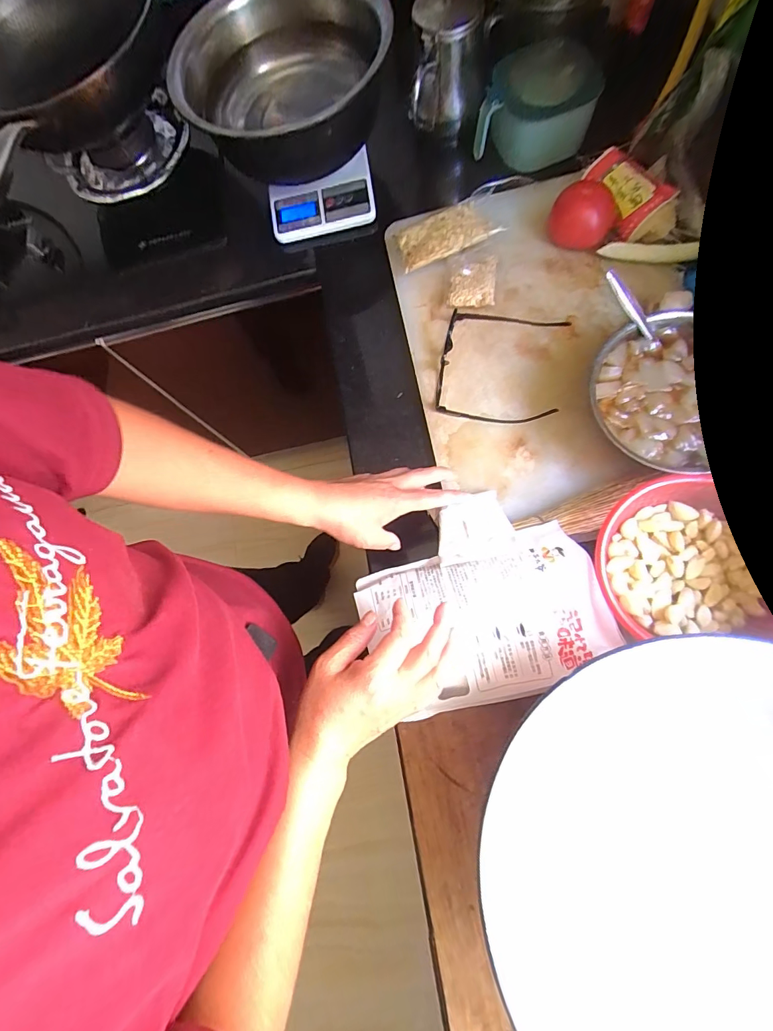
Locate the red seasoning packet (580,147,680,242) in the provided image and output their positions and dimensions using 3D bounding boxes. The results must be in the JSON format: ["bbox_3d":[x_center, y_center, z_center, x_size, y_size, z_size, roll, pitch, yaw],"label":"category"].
[{"bbox_3d":[0.290,-0.403,0.530,0.079,0.016,0.101,-39,77,11],"label":"red seasoning packet"}]

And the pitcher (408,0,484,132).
[{"bbox_3d":[0.077,-0.591,0.562,0.090,0.114,0.111,7,77,2],"label":"pitcher"}]

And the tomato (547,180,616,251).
[{"bbox_3d":[0.246,-0.376,0.532,0.072,0.057,0.058,27,78,6],"label":"tomato"}]

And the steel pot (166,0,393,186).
[{"bbox_3d":[-0.135,-0.584,0.574,0.279,0.118,0.324,-38,70,-2],"label":"steel pot"}]

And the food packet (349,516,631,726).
[{"bbox_3d":[0.097,0.102,0.415,0.223,0.042,0.148,-15,77,-4],"label":"food packet"}]

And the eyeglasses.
[{"bbox_3d":[0.140,-0.188,0.525,0.144,0.039,0.147,13,77,3],"label":"eyeglasses"}]

